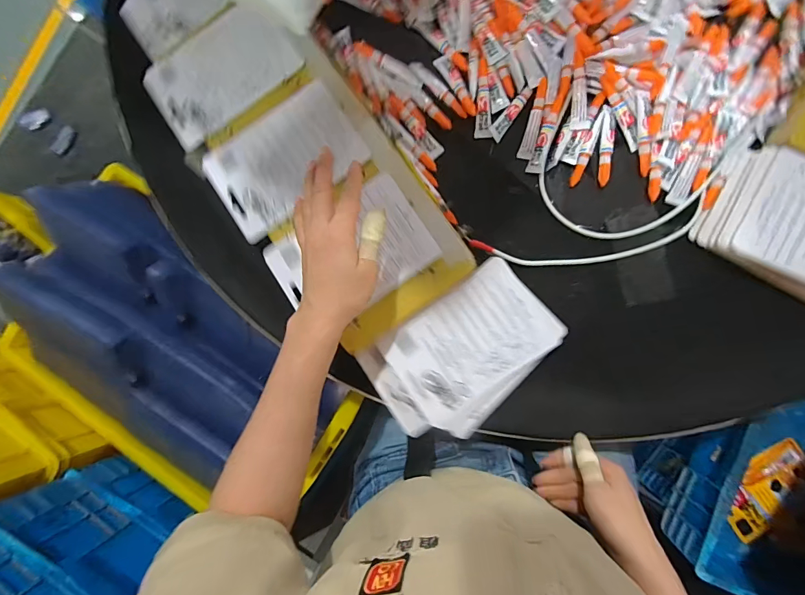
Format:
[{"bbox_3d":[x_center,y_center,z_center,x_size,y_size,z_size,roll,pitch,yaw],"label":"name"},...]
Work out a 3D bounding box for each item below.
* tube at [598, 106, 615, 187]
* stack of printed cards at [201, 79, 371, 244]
[{"bbox_3d":[0.223,-0.166,0.427,0.014,0.009,0.085,5,88,8],"label":"tube"},{"bbox_3d":[-0.130,-0.154,0.430,0.163,0.016,0.115,-35,83,6],"label":"stack of printed cards"}]

